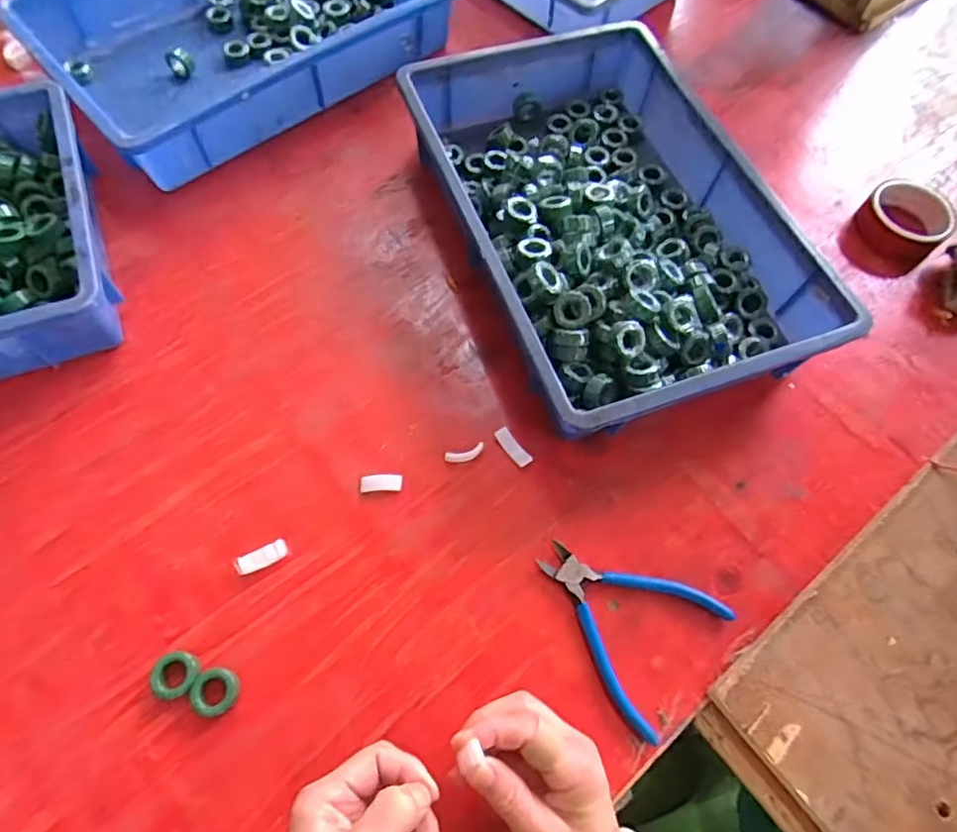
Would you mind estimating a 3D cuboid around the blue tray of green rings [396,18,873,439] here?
[{"bbox_3d":[0.122,-0.200,0.570,0.288,0.083,0.437,-19,67,-11],"label":"blue tray of green rings"}]

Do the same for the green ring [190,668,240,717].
[{"bbox_3d":[-0.186,0.196,0.402,0.029,0.012,0.030,1,65,-2],"label":"green ring"}]

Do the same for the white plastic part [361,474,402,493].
[{"bbox_3d":[-0.082,0.057,0.479,0.034,0.004,0.014,-3,65,-4],"label":"white plastic part"}]

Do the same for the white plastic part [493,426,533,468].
[{"bbox_3d":[0.030,0.028,0.498,0.013,0.008,0.040,-33,71,-17],"label":"white plastic part"}]

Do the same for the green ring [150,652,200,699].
[{"bbox_3d":[-0.216,0.186,0.407,0.030,0.015,0.030,1,65,-2],"label":"green ring"}]

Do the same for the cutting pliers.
[{"bbox_3d":[0.107,0.156,0.440,0.139,0.014,0.113,35,68,13],"label":"cutting pliers"}]

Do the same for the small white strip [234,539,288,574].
[{"bbox_3d":[-0.170,0.111,0.445,0.039,0.012,0.016,-23,68,-26],"label":"small white strip"}]

